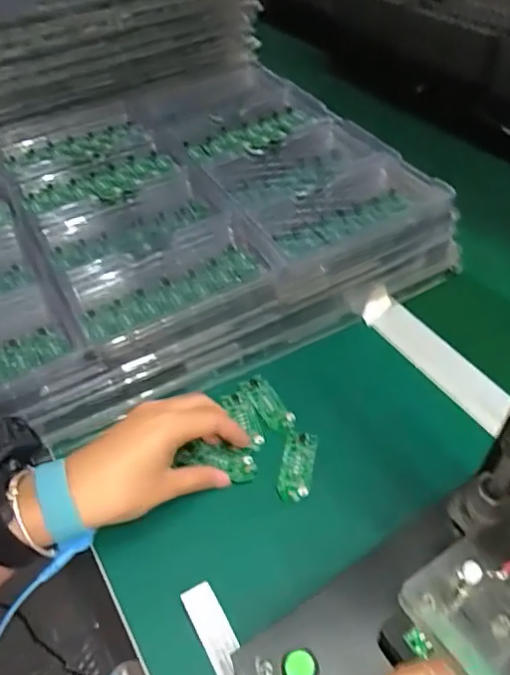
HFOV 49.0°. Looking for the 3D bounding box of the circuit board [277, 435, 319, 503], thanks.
[{"bbox_3d":[0.032,0.096,0.421,0.023,0.005,0.055,9,47,10],"label":"circuit board"}]

